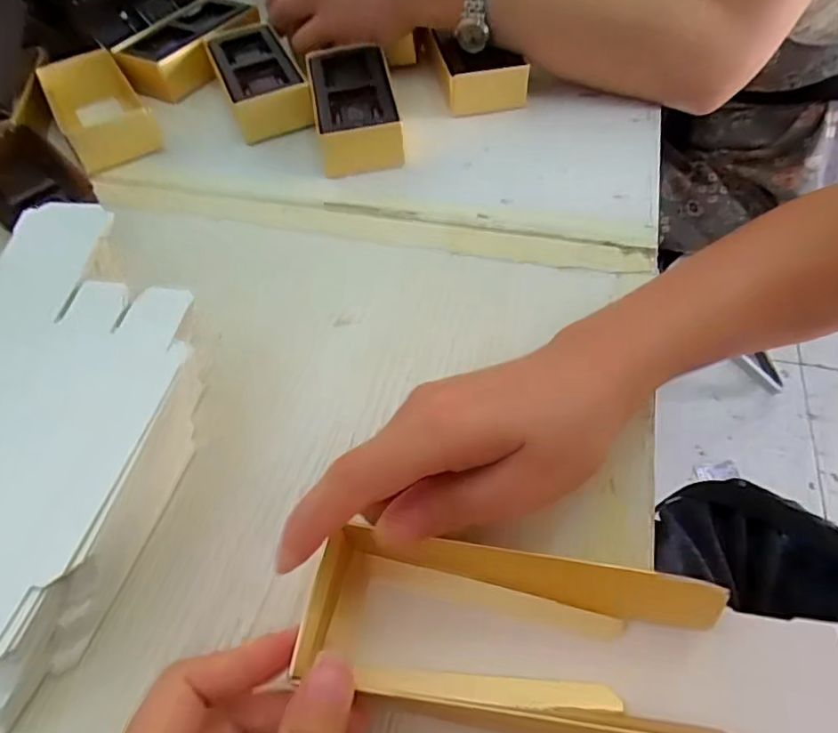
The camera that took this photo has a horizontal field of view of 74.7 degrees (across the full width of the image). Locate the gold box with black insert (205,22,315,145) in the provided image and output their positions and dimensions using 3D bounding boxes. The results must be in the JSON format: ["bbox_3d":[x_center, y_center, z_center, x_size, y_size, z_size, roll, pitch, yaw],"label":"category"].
[{"bbox_3d":[-0.121,-0.217,0.420,0.054,0.032,0.124,-21,55,-10],"label":"gold box with black insert"}]

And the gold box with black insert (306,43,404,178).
[{"bbox_3d":[-0.045,-0.182,0.388,0.055,0.031,0.109,-10,54,-3],"label":"gold box with black insert"}]

